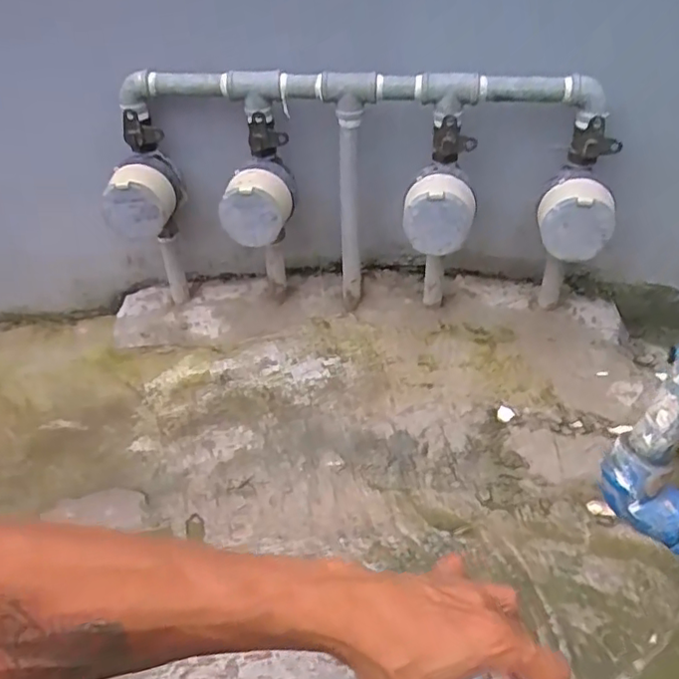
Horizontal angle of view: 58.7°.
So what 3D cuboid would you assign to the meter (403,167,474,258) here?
[{"bbox_3d":[0.120,-0.157,0.732,0.080,0.076,0.076,6,41,10],"label":"meter"}]

